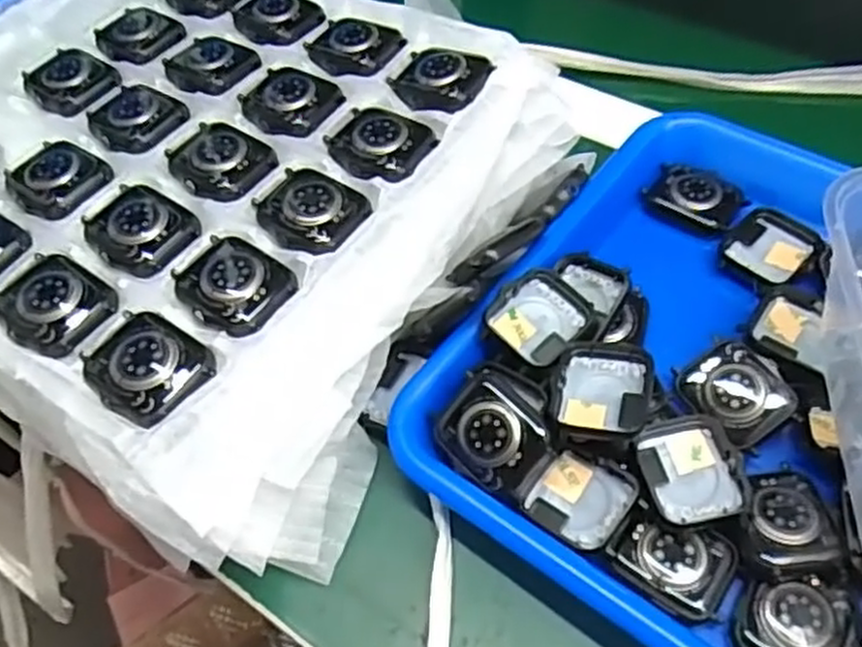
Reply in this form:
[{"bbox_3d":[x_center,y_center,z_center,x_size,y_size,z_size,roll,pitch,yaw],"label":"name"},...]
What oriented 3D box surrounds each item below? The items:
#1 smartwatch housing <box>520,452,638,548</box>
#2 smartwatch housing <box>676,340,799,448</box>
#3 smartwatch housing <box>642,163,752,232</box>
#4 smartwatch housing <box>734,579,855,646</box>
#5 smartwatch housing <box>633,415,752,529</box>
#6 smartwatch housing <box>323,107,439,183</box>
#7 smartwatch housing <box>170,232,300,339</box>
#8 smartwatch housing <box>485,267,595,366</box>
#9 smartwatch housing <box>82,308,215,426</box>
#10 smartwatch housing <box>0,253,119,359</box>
[{"bbox_3d":[0.058,0.069,0.305,0.040,0.014,0.035,23,69,26],"label":"smartwatch housing"},{"bbox_3d":[0.127,0.027,0.322,0.035,0.013,0.042,-29,56,-14],"label":"smartwatch housing"},{"bbox_3d":[0.136,-0.067,0.396,0.045,0.012,0.033,30,62,24],"label":"smartwatch housing"},{"bbox_3d":[0.128,0.108,0.273,0.035,0.008,0.035,22,59,20],"label":"smartwatch housing"},{"bbox_3d":[0.101,0.057,0.301,0.036,0.010,0.043,-8,54,0],"label":"smartwatch housing"},{"bbox_3d":[-0.023,-0.081,0.350,0.045,0.007,0.038,26,61,23],"label":"smartwatch housing"},{"bbox_3d":[-0.080,-0.016,0.310,0.048,0.005,0.037,30,62,24],"label":"smartwatch housing"},{"bbox_3d":[0.047,-0.003,0.337,0.039,0.009,0.046,29,62,24],"label":"smartwatch housing"},{"bbox_3d":[-0.108,0.015,0.290,0.048,0.007,0.038,28,61,24],"label":"smartwatch housing"},{"bbox_3d":[-0.151,-0.007,0.309,0.046,0.009,0.037,27,61,23],"label":"smartwatch housing"}]

